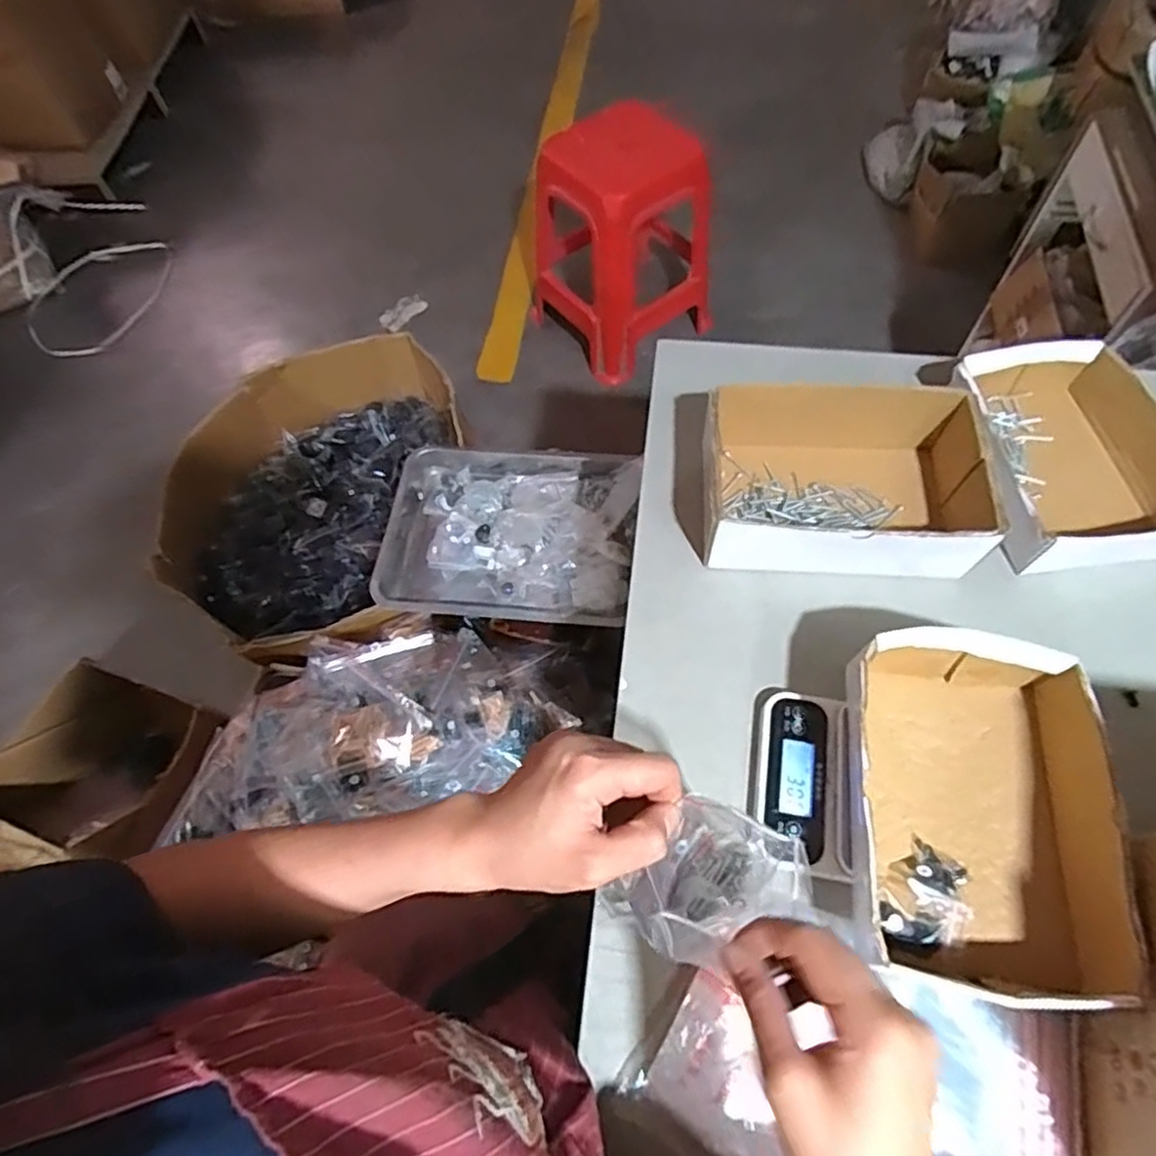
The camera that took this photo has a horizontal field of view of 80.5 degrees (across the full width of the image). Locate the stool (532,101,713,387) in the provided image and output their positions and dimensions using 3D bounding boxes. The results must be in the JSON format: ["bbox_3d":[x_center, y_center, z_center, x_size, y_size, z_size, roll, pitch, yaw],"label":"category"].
[{"bbox_3d":[0.092,-0.855,1.730,0.358,0.486,0.423,-34,65,-13],"label":"stool"}]

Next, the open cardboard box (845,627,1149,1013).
[{"bbox_3d":[0.297,0.172,0.517,0.161,0.081,0.251,5,63,6],"label":"open cardboard box"}]

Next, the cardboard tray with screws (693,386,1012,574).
[{"bbox_3d":[0.256,-0.092,0.680,0.255,0.096,0.182,2,63,5],"label":"cardboard tray with screws"}]

